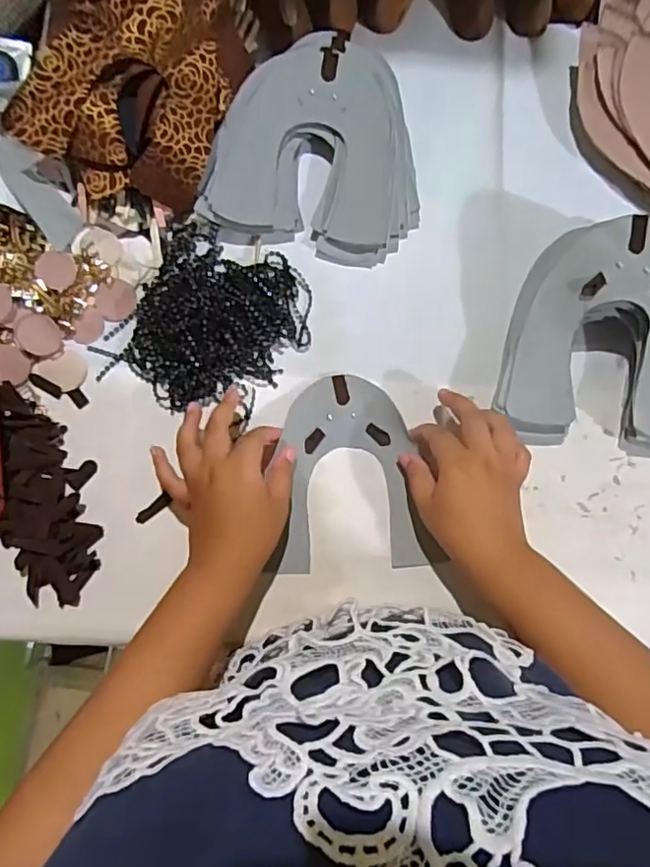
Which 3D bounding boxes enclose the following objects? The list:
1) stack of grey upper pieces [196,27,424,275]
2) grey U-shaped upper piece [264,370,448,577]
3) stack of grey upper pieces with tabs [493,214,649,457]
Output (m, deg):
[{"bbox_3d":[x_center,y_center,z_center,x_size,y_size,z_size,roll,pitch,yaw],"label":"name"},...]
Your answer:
[{"bbox_3d":[-0.001,-0.261,0.515,0.177,0.037,0.197,12,79,3],"label":"stack of grey upper pieces"},{"bbox_3d":[0.019,0.030,0.472,0.124,0.010,0.157,-4,80,1],"label":"grey U-shaped upper piece"},{"bbox_3d":[0.231,-0.071,0.453,0.160,0.078,0.161,13,79,3],"label":"stack of grey upper pieces with tabs"}]

